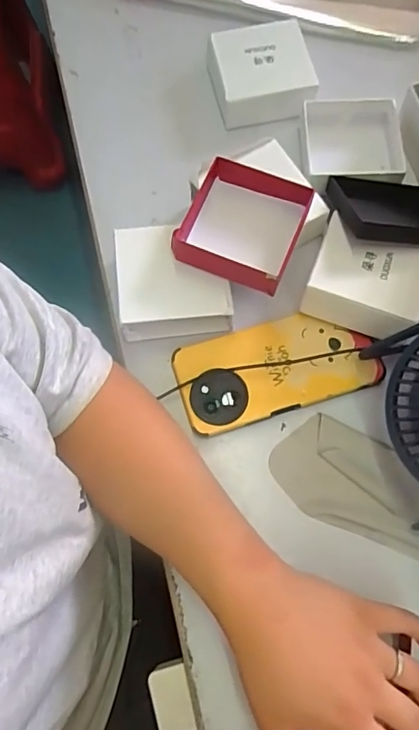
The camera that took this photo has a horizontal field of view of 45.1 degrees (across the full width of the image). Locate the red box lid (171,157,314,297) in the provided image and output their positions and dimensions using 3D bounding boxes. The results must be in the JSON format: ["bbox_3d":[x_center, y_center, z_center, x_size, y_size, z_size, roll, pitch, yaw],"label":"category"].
[{"bbox_3d":[0.025,-0.113,0.408,0.092,0.033,0.087,20,72,8],"label":"red box lid"}]

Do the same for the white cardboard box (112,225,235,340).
[{"bbox_3d":[-0.030,-0.071,0.422,0.088,0.033,0.084,-6,71,0],"label":"white cardboard box"}]

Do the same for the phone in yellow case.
[{"bbox_3d":[0.054,0.001,0.416,0.158,0.019,0.077,-16,71,-4],"label":"phone in yellow case"}]

